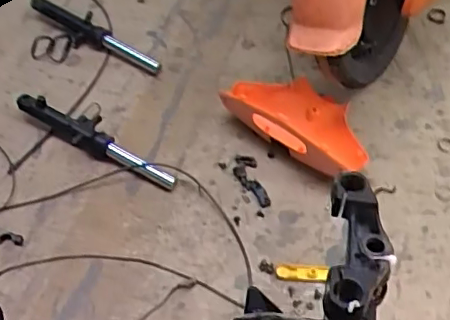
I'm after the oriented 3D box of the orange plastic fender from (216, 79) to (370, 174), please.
[{"bbox_3d":[0.139,-0.076,1.039,0.274,0.095,0.132,36,62,25],"label":"orange plastic fender"}]

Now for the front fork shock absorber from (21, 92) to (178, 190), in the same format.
[{"bbox_3d":[-0.232,-0.044,1.051,0.334,0.058,0.061,21,57,17],"label":"front fork shock absorber"}]

